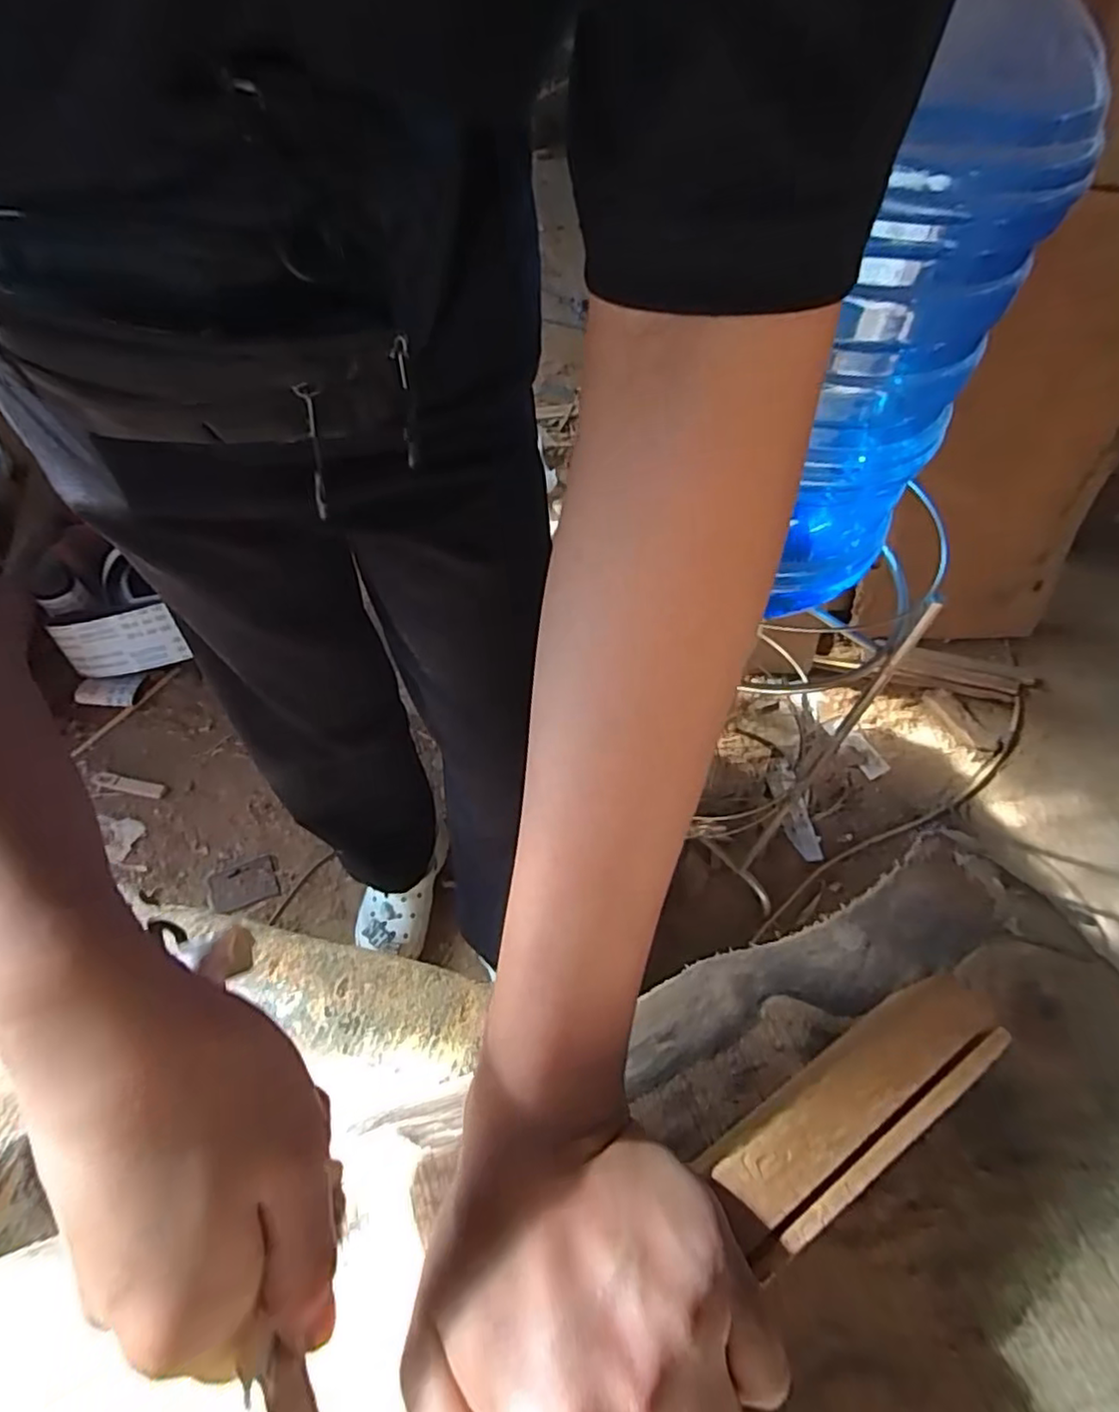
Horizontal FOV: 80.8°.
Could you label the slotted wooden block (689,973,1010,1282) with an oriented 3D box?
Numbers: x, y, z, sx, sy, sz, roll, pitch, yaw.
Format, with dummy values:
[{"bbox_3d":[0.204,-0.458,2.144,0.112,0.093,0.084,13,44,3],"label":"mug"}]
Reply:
[{"bbox_3d":[0.096,0.125,0.211,0.113,0.013,0.030,-26,61,-20],"label":"slotted wooden block"}]

